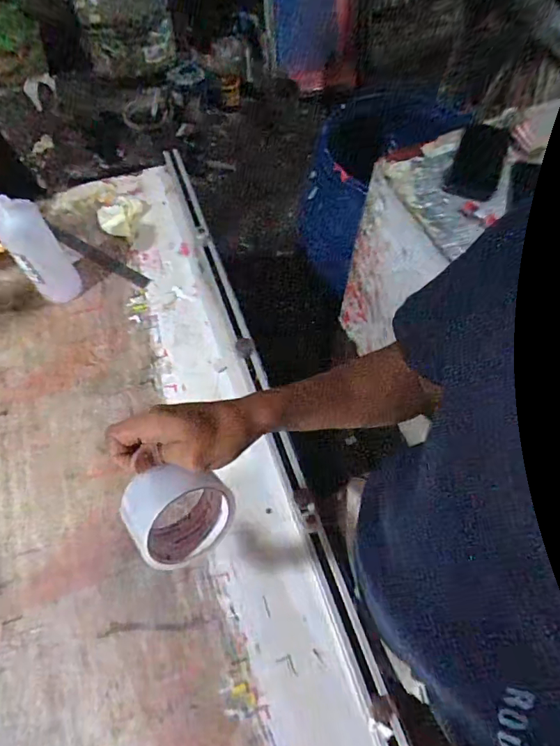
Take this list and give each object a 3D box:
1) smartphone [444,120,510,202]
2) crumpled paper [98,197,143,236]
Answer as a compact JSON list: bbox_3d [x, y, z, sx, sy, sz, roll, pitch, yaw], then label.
[{"bbox_3d":[0.337,-0.361,0.790,0.080,0.010,0.162,20,74,16],"label":"smartphone"},{"bbox_3d":[-0.369,-0.370,1.070,0.084,0.029,0.122,8,62,3],"label":"crumpled paper"}]

